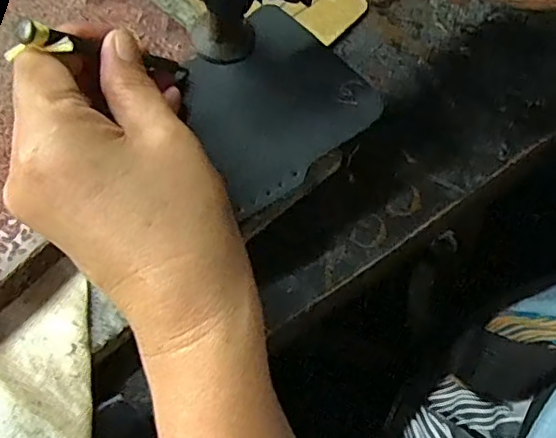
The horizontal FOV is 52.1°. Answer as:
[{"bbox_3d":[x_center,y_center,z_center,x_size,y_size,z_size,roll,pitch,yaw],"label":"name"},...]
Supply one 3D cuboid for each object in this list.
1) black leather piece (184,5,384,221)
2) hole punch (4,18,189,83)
[{"bbox_3d":[-0.004,-0.056,0.267,0.080,0.008,0.076,-39,74,-13],"label":"black leather piece"},{"bbox_3d":[-0.066,-0.064,0.231,0.014,0.089,0.013,2,94,31],"label":"hole punch"}]

